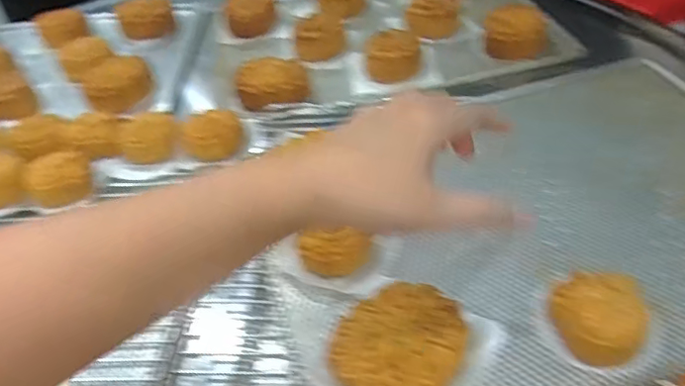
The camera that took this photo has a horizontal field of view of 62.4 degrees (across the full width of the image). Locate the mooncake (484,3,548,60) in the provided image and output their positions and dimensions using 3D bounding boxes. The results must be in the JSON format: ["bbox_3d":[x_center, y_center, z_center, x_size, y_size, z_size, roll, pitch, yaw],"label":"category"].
[{"bbox_3d":[0.211,-0.195,0.690,0.074,0.039,0.085,2,42,10],"label":"mooncake"}]

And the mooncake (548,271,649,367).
[{"bbox_3d":[0.163,0.078,0.364,0.052,0.030,0.055,3,42,12],"label":"mooncake"}]

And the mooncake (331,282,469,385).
[{"bbox_3d":[0.037,0.093,0.357,0.090,0.025,0.069,-29,45,-23],"label":"mooncake"}]

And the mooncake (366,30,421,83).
[{"bbox_3d":[0.063,-0.166,0.682,0.064,0.032,0.076,-4,41,4],"label":"mooncake"}]

